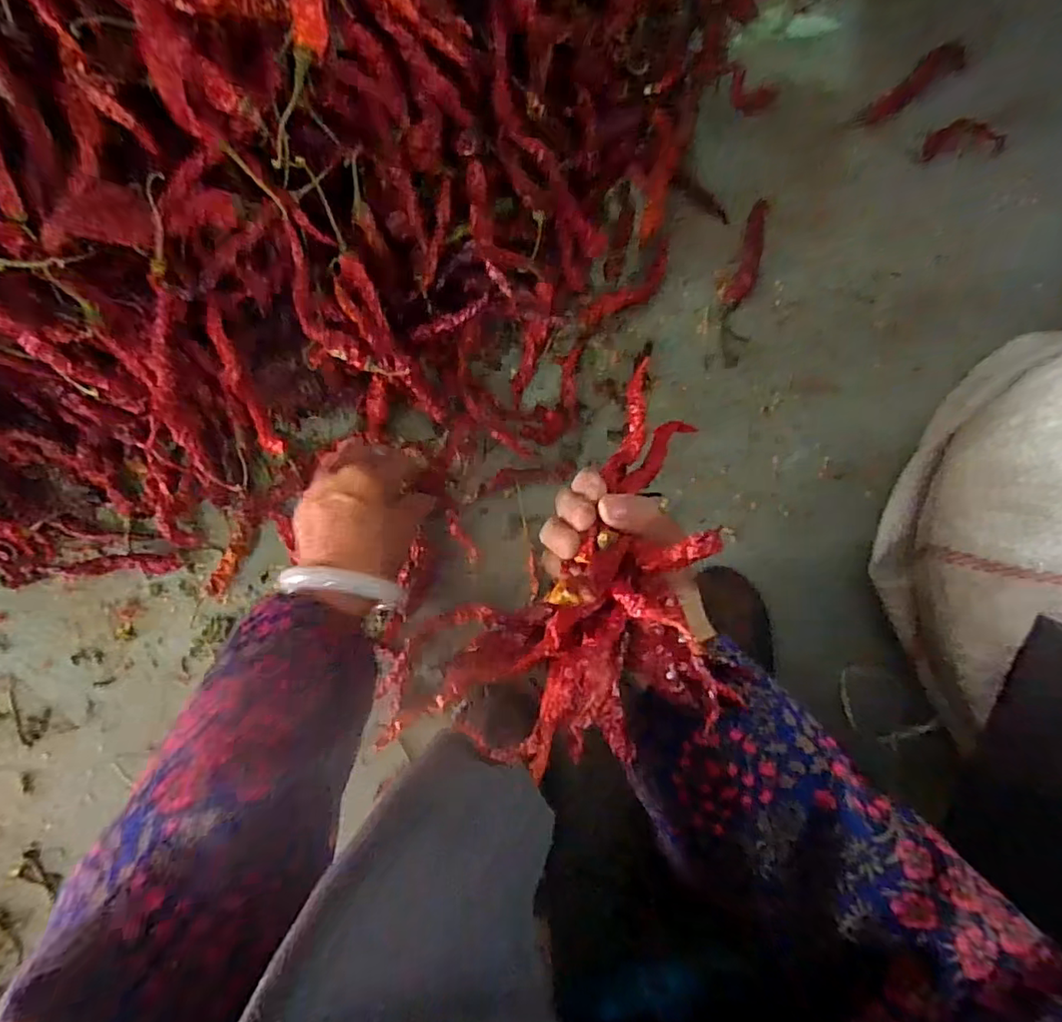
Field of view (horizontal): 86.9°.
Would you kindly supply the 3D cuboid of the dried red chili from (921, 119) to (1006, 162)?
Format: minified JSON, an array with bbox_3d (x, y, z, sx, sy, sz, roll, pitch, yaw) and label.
[{"bbox_3d":[0.359,-0.306,0.461,0.061,0.019,0.024,1,85,-2],"label":"dried red chili"}]

